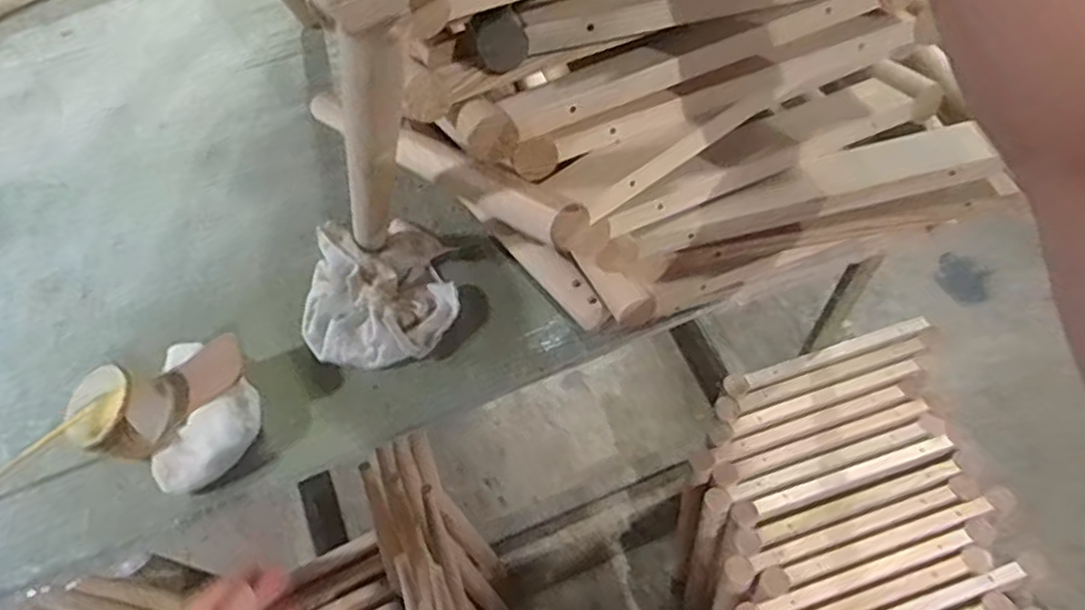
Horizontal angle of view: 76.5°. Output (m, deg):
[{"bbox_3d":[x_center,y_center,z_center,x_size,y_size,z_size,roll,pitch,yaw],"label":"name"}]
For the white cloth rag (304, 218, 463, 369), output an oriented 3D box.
[{"bbox_3d":[-0.169,-0.026,0.730,0.157,0.049,0.191,-4,61,0],"label":"white cloth rag"}]

